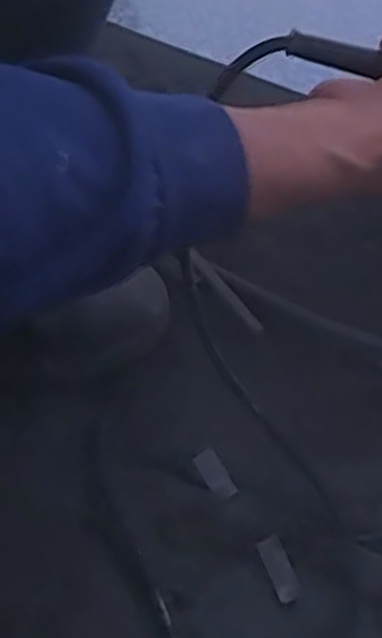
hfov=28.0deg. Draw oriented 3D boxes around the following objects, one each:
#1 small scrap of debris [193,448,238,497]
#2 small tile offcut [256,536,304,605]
[{"bbox_3d":[0.018,0.117,0.576,0.018,0.004,0.039,-26,63,-16],"label":"small scrap of debris"},{"bbox_3d":[0.062,0.177,0.545,0.018,0.004,0.045,-20,62,-13],"label":"small tile offcut"}]

